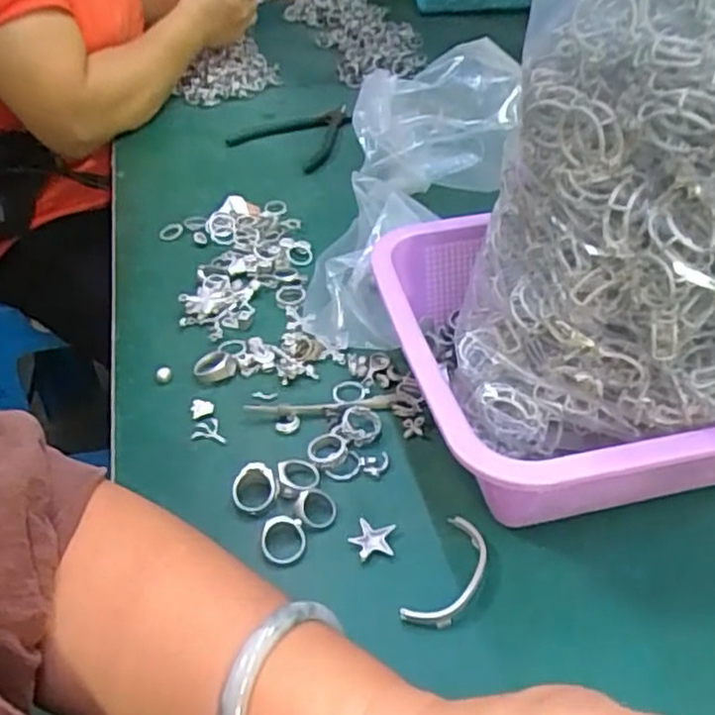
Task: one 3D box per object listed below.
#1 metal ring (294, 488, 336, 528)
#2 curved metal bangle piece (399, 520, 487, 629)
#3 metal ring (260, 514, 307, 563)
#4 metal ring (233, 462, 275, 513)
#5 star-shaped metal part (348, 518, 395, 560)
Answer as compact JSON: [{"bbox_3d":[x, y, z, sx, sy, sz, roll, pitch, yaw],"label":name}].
[{"bbox_3d":[-0.023,0.081,0.388,0.021,0.011,0.022,-2,41,2],"label":"metal ring"},{"bbox_3d":[0.048,0.108,0.356,0.027,0.007,0.065,18,45,23],"label":"curved metal bangle piece"},{"bbox_3d":[-0.040,0.094,0.373,0.023,0.007,0.026,-2,41,2],"label":"metal ring"},{"bbox_3d":[-0.058,0.073,0.400,0.025,0.015,0.024,-2,41,2],"label":"metal ring"},{"bbox_3d":[0.008,0.096,0.376,0.023,0.005,0.022,0,41,5],"label":"star-shaped metal part"}]

